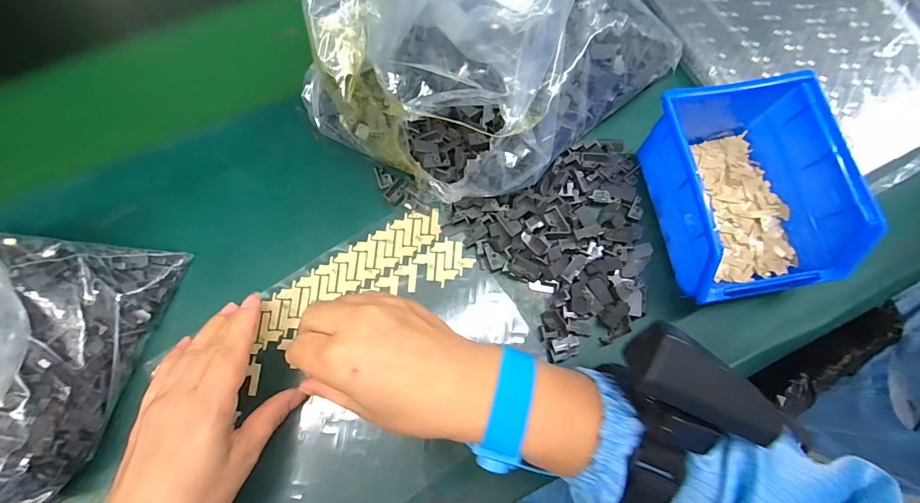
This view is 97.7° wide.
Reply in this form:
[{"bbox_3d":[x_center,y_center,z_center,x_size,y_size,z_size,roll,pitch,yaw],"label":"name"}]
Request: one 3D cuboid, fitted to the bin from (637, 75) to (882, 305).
[{"bbox_3d":[0.200,-0.044,0.283,0.104,0.065,0.144,-8,78,0],"label":"bin"}]

